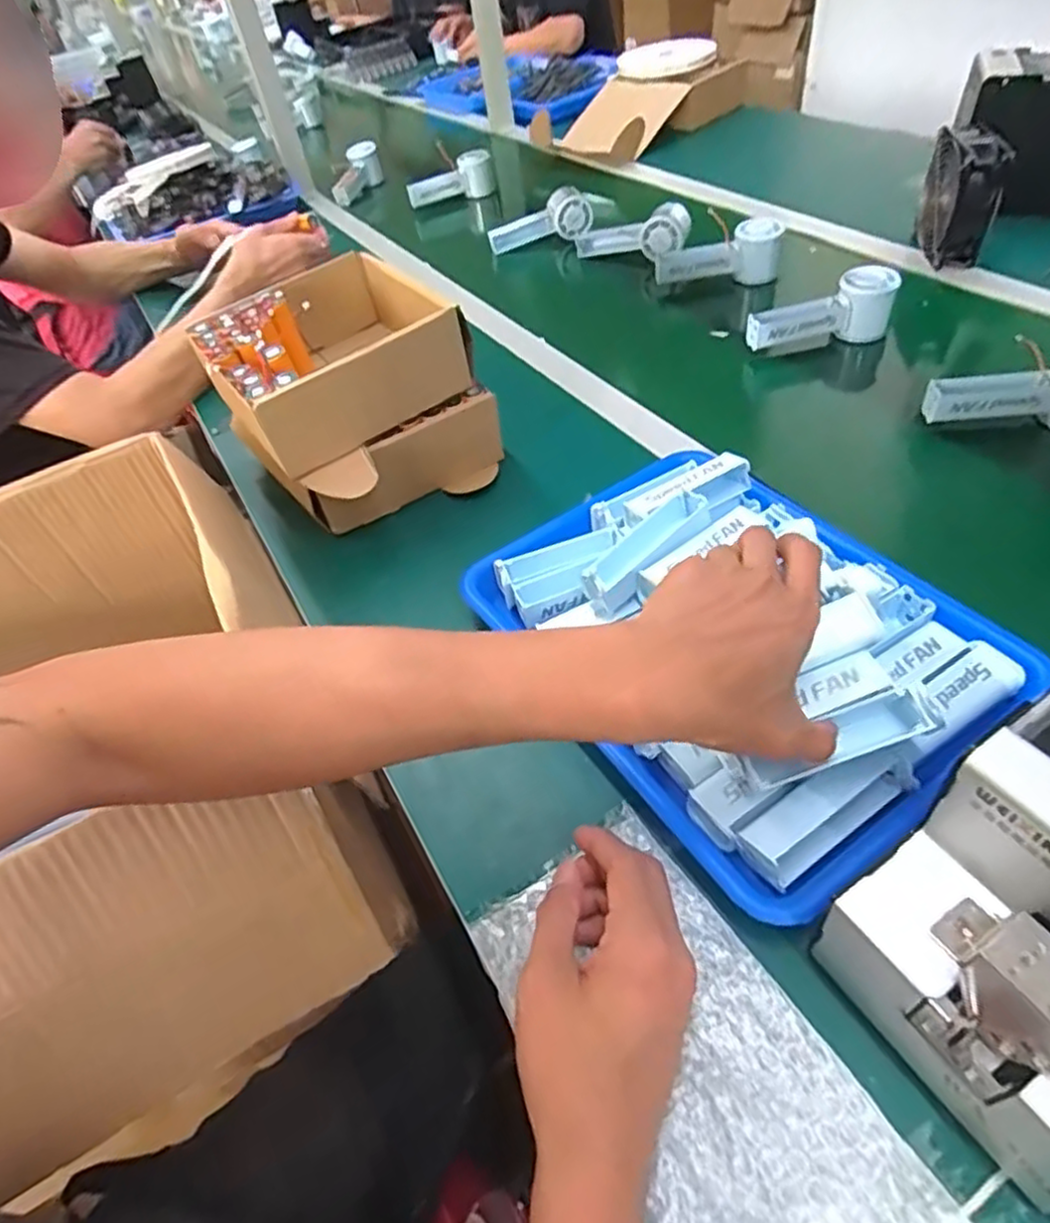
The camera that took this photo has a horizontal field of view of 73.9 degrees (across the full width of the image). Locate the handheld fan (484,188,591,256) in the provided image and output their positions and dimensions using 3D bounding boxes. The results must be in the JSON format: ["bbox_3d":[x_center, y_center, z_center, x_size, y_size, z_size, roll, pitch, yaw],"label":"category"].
[{"bbox_3d":[0.022,-0.569,1.027,0.154,0.061,0.054,-12,46,15],"label":"handheld fan"}]

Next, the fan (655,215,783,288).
[{"bbox_3d":[0.239,-0.437,0.866,0.148,0.078,0.052,-1,46,22],"label":"fan"}]

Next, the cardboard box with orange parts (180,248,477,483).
[{"bbox_3d":[-0.171,-0.235,0.636,0.210,0.080,0.192,-29,50,-15],"label":"cardboard box with orange parts"}]

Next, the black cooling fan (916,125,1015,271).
[{"bbox_3d":[0.500,-0.479,0.805,0.054,0.112,0.107,-3,48,9],"label":"black cooling fan"}]

